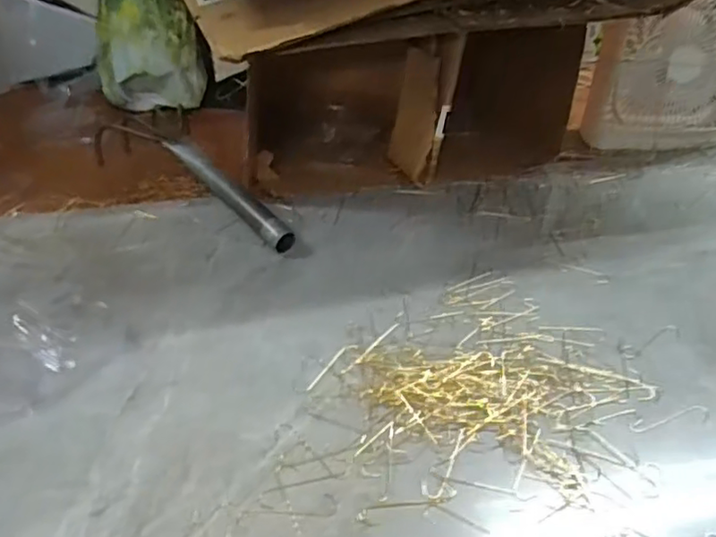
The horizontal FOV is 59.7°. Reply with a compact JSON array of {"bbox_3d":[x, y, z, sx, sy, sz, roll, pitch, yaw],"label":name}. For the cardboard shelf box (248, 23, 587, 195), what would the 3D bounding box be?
[{"bbox_3d":[0.050,-0.202,0.710,0.350,0.156,0.168,-6,39,-9],"label":"cardboard shelf box"}]

